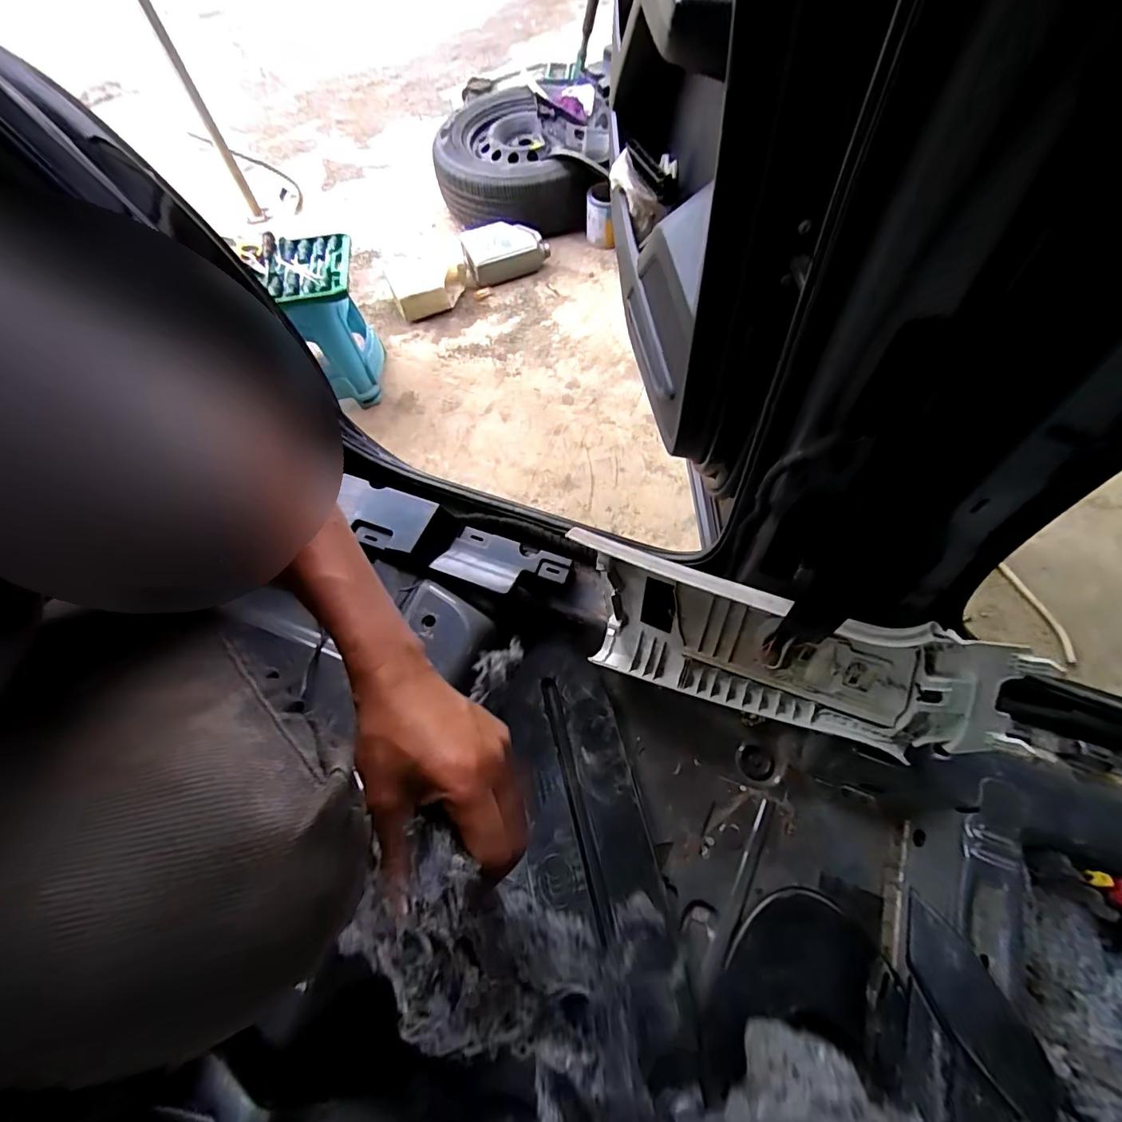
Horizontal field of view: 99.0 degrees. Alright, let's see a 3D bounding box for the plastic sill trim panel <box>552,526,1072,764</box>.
[{"bbox_3d":[0.256,0.114,0.593,0.498,0.207,0.061,16,38,21],"label":"plastic sill trim panel"}]

